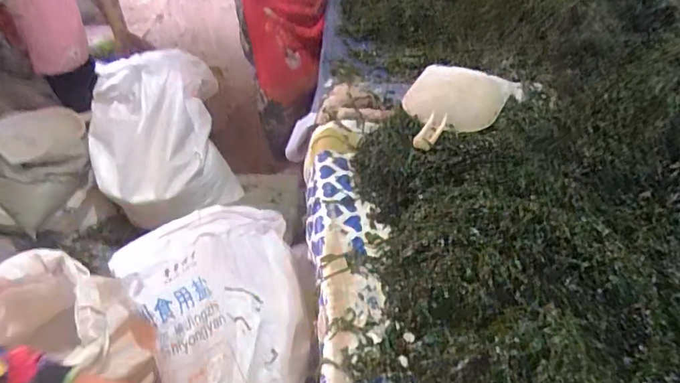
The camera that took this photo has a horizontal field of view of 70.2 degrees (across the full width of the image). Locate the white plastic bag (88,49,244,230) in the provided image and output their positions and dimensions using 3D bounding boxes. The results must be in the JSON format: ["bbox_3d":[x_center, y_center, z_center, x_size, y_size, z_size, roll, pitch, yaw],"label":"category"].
[{"bbox_3d":[-0.542,-0.161,1.471,0.405,0.485,0.341,-20,48,-19],"label":"white plastic bag"}]

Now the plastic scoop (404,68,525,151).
[{"bbox_3d":[0.226,-0.171,0.948,0.205,0.060,0.329,19,48,19],"label":"plastic scoop"}]

